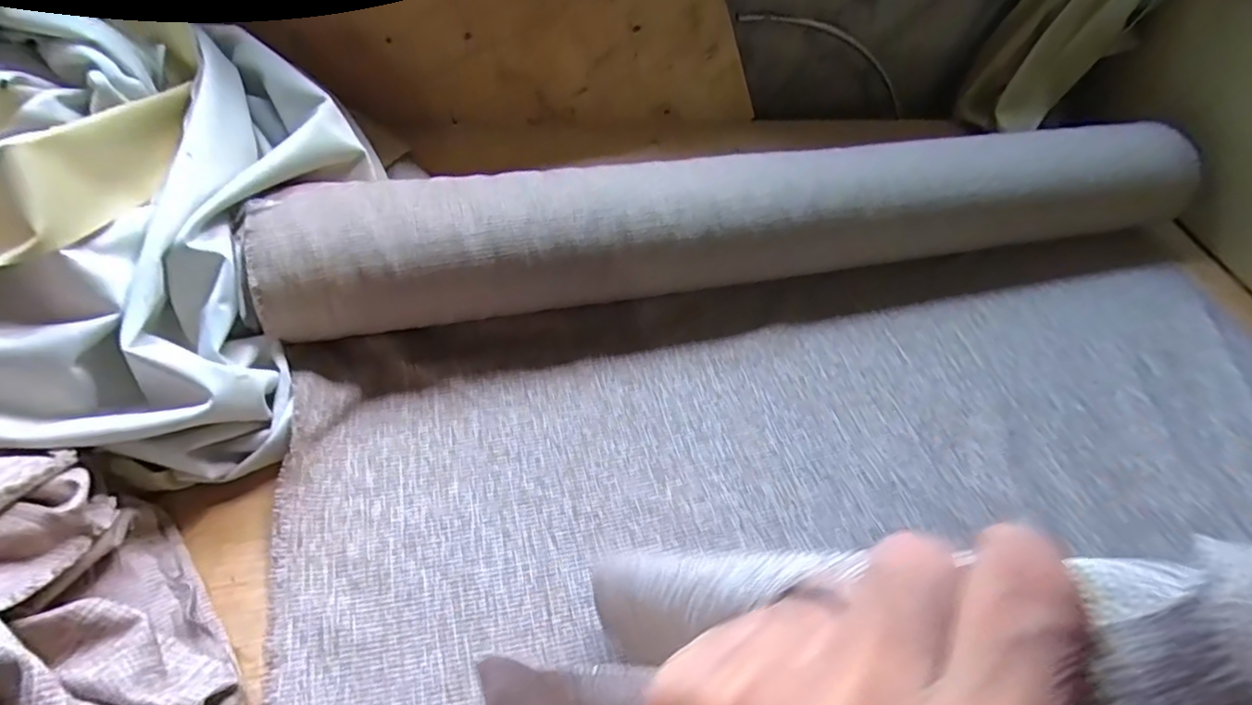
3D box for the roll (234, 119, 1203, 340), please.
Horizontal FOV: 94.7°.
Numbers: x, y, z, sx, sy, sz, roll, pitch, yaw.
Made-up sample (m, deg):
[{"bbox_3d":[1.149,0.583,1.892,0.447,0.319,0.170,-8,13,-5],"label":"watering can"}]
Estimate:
[{"bbox_3d":[0.249,-0.211,0.841,1.429,0.156,0.164,-8,52,-13],"label":"roll"}]

